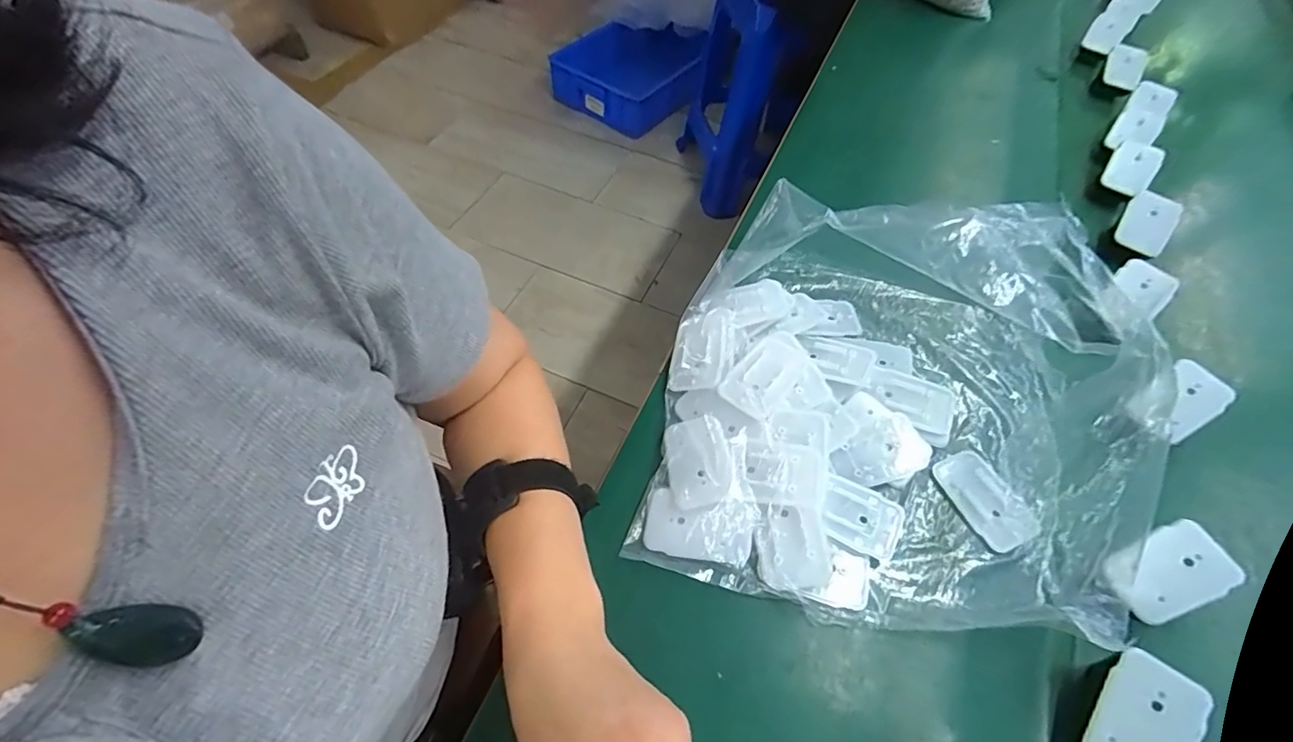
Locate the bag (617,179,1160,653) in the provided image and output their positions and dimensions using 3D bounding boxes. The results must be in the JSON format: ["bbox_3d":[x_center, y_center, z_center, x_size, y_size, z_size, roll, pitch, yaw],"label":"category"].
[{"bbox_3d":[0.165,-0.006,0.378,0.282,0.126,0.309,13,57,4],"label":"bag"}]

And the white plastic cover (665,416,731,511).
[{"bbox_3d":[0.036,0.062,0.384,0.044,0.006,0.069,-18,50,12],"label":"white plastic cover"}]

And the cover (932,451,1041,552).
[{"bbox_3d":[0.239,0.089,0.387,0.043,0.008,0.070,-19,61,-16],"label":"cover"}]

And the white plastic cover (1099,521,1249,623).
[{"bbox_3d":[0.324,0.124,0.339,0.067,0.006,0.041,-31,57,3],"label":"white plastic cover"}]

